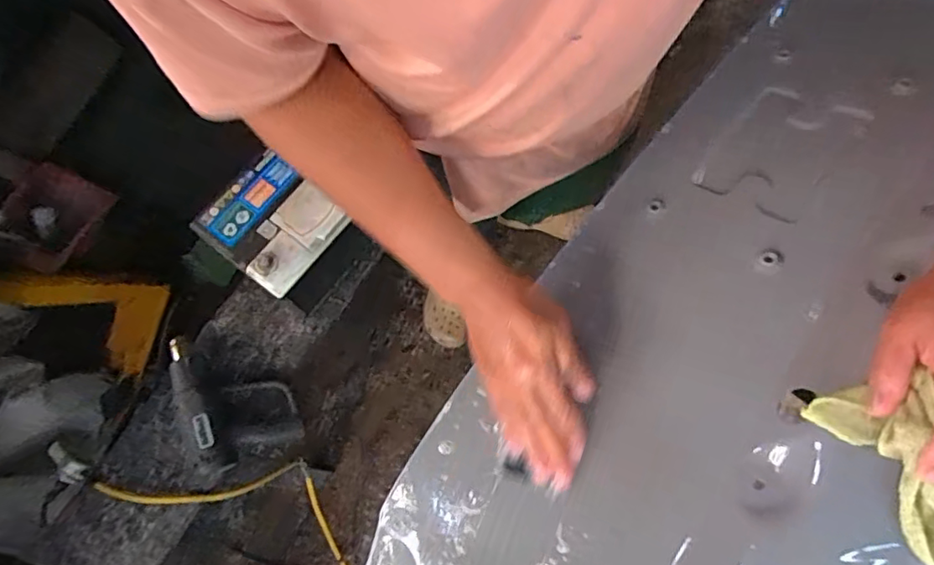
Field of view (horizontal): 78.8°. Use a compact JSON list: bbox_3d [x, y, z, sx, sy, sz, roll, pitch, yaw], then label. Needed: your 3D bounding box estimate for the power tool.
[{"bbox_3d":[-0.392,0.180,0.927,0.160,0.074,0.226,-26,77,-8],"label":"power tool"}]

